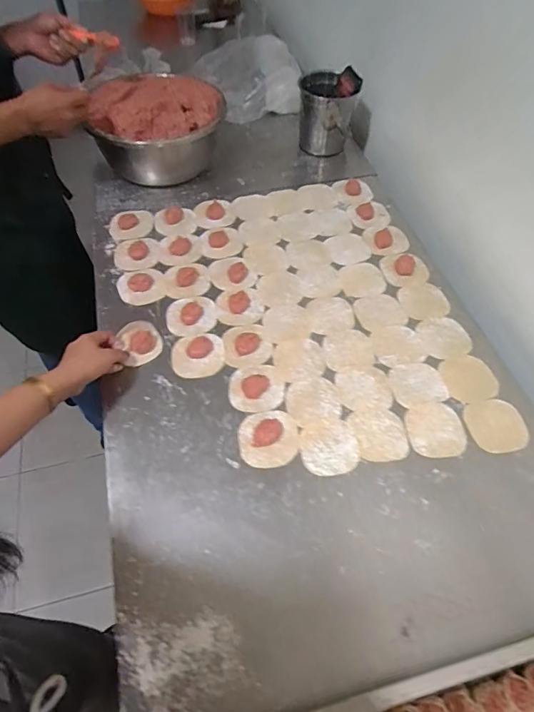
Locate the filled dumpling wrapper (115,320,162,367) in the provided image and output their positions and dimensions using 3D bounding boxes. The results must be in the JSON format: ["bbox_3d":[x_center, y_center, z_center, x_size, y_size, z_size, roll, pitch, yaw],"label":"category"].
[{"bbox_3d":[-0.192,-0.018,0.674,0.060,0.034,0.061,-16,58,-11],"label":"filled dumpling wrapper"}]

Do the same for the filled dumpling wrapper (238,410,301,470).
[{"bbox_3d":[0.002,0.112,0.606,0.080,0.011,0.078,-10,57,-8],"label":"filled dumpling wrapper"}]

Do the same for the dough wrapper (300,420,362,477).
[{"bbox_3d":[0.085,0.124,0.604,0.079,0.004,0.076,-11,57,-9],"label":"dough wrapper"}]

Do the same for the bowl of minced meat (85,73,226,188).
[{"bbox_3d":[-0.220,-0.484,0.931,0.242,0.161,0.245,1,56,-1],"label":"bowl of minced meat"}]

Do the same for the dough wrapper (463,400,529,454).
[{"bbox_3d":[0.324,0.098,0.627,0.081,0.004,0.079,-10,57,-8],"label":"dough wrapper"}]

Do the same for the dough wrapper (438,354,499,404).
[{"bbox_3d":[0.307,0.032,0.672,0.082,0.004,0.078,-8,57,-6],"label":"dough wrapper"}]

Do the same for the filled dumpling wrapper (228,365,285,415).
[{"bbox_3d":[-0.015,0.047,0.657,0.081,0.009,0.079,-9,57,-7],"label":"filled dumpling wrapper"}]

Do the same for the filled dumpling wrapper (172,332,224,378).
[{"bbox_3d":[-0.107,-0.003,0.688,0.082,0.008,0.076,-11,57,-9],"label":"filled dumpling wrapper"}]

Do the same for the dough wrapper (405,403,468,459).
[{"bbox_3d":[0.236,0.103,0.622,0.079,0.004,0.079,1,56,-1],"label":"dough wrapper"}]

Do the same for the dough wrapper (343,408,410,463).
[{"bbox_3d":[0.156,0.108,0.617,0.075,0.004,0.080,-8,57,-7],"label":"dough wrapper"}]

